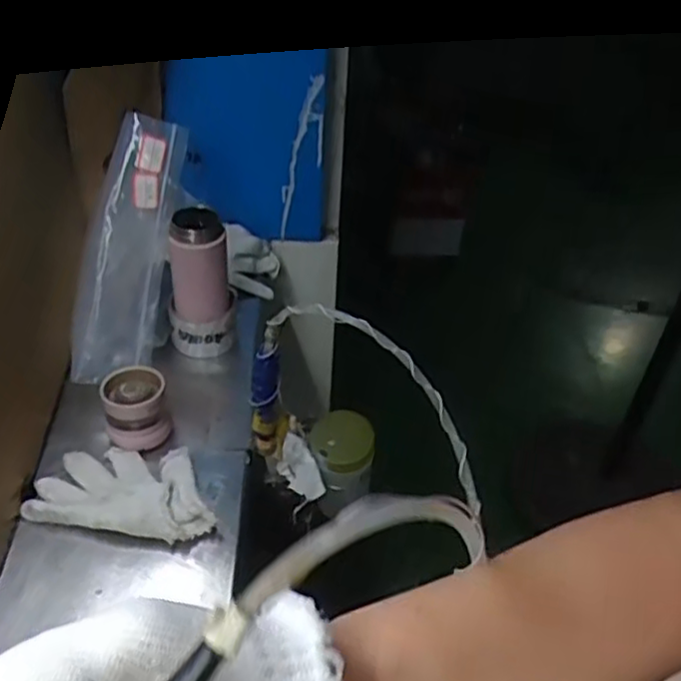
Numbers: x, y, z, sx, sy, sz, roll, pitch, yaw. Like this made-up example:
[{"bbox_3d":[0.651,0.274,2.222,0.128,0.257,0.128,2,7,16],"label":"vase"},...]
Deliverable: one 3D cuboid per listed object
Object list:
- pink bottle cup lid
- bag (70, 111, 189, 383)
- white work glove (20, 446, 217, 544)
[{"bbox_3d":[-0.221,0.067,0.753,0.062,0.059,0.077,-8,41,-12],"label":"pink bottle cup lid"},{"bbox_3d":[-0.236,-0.099,0.784,0.067,0.294,0.091,21,14,20],"label":"bag"},{"bbox_3d":[-0.214,0.146,0.698,0.179,0.025,0.101,5,40,3],"label":"white work glove"}]

